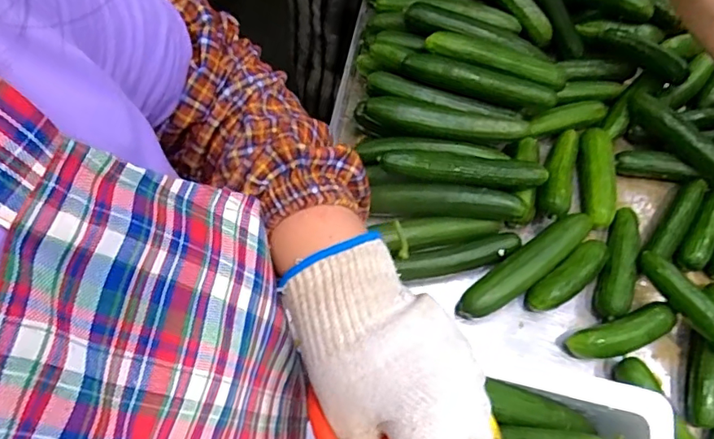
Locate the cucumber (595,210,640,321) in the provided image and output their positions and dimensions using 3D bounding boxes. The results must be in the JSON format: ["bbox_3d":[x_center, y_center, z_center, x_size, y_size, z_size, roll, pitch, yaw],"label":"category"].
[{"bbox_3d":[0.283,0.045,0.576,0.036,0.027,0.127,16,68,4],"label":"cucumber"}]

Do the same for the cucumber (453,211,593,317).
[{"bbox_3d":[0.181,0.049,0.567,0.173,0.033,0.035,-32,72,-14],"label":"cucumber"}]

